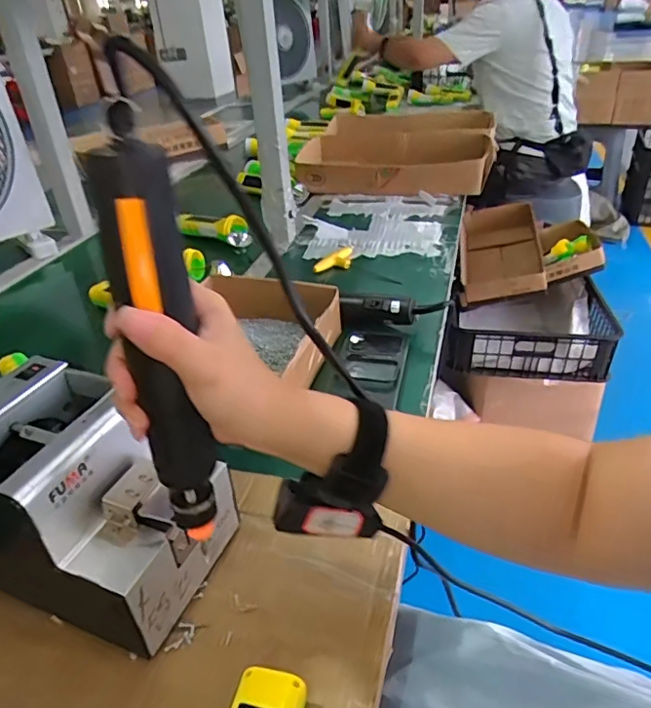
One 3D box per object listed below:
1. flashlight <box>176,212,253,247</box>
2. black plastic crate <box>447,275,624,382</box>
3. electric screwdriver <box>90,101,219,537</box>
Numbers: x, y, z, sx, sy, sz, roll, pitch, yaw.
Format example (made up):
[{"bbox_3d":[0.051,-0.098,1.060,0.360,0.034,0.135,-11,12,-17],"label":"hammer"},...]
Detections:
[{"bbox_3d":[-0.210,-0.242,1.035,0.180,0.038,0.046,15,38,26],"label":"flashlight"},{"bbox_3d":[0.542,-0.065,1.473,0.416,0.163,0.328,2,34,9],"label":"black plastic crate"},{"bbox_3d":[-0.084,0.006,0.295,0.032,0.249,0.040,13,33,23],"label":"electric screwdriver"}]

